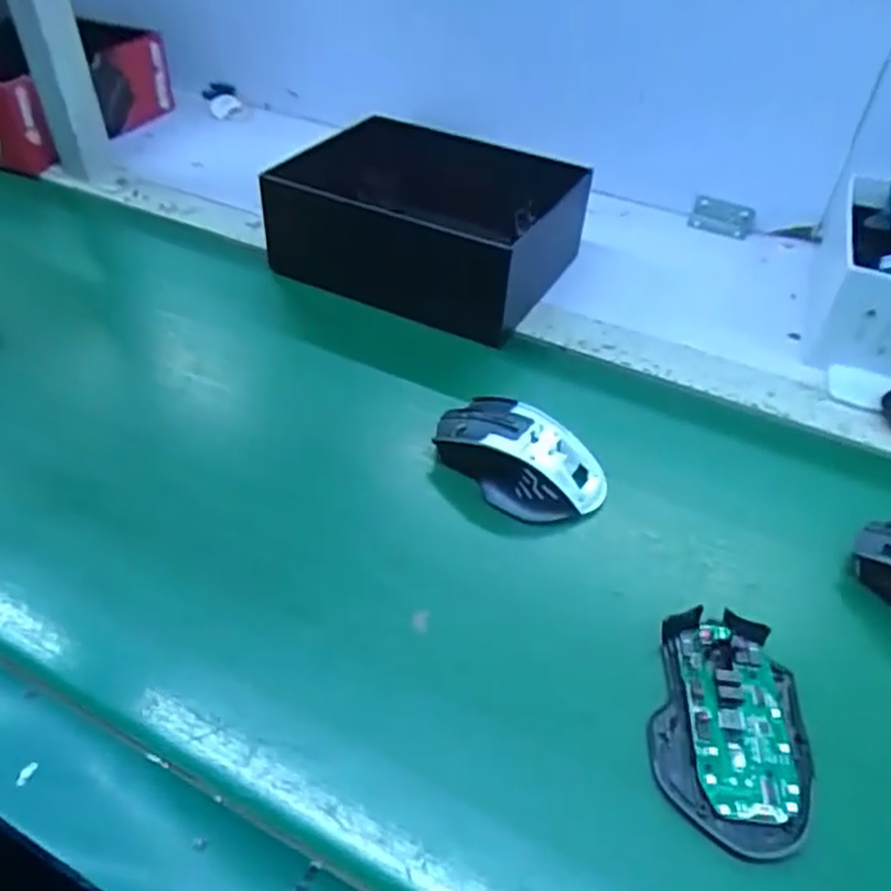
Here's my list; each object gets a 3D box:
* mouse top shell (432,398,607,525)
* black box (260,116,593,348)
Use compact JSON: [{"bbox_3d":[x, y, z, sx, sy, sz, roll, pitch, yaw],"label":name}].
[{"bbox_3d":[0.044,0.007,0.475,0.119,0.041,0.065,32,51,27],"label":"mouse top shell"},{"bbox_3d":[-0.012,-0.207,0.654,0.236,0.099,0.179,23,47,20],"label":"black box"}]

